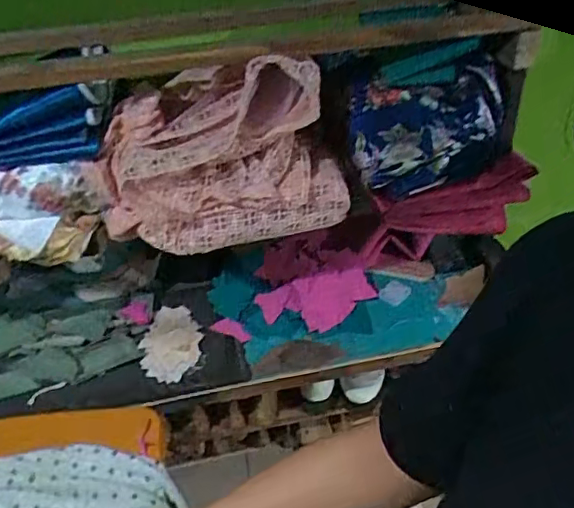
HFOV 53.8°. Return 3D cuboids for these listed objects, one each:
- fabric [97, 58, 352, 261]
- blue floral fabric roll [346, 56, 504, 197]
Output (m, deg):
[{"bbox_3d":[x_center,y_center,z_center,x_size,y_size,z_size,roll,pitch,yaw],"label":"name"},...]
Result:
[{"bbox_3d":[-0.091,-0.139,0.761,0.328,0.210,0.149,-9,40,-6],"label":"fabric"},{"bbox_3d":[0.188,-0.171,0.768,0.196,0.112,0.120,-10,40,-7],"label":"blue floral fabric roll"}]

